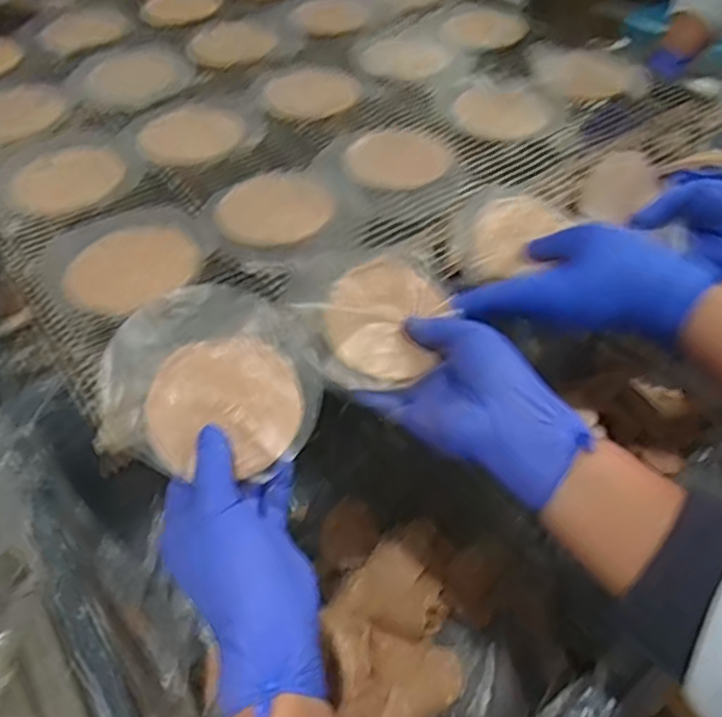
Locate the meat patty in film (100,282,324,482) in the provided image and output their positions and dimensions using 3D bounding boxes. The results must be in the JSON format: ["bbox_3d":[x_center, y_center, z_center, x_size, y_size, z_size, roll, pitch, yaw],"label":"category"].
[{"bbox_3d":[-0.085,0.015,0.374,0.119,0.008,0.112,4,76,-15],"label":"meat patty in film"}]

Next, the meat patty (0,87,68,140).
[{"bbox_3d":[-0.320,-0.227,0.583,0.078,0.008,0.080,-1,51,1],"label":"meat patty"}]

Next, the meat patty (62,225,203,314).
[{"bbox_3d":[-0.155,-0.062,0.432,0.076,0.011,0.083,-2,46,2],"label":"meat patty"}]

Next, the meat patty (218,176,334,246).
[{"bbox_3d":[-0.064,-0.113,0.478,0.084,0.004,0.078,-23,49,-17],"label":"meat patty"}]

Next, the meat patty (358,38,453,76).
[{"bbox_3d":[0.045,-0.301,0.631,0.090,0.010,0.063,-11,46,-6],"label":"meat patty"}]

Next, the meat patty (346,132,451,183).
[{"bbox_3d":[0.031,-0.166,0.523,0.081,0.012,0.068,-24,49,-18],"label":"meat patty"}]

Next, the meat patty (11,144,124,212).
[{"bbox_3d":[-0.237,-0.148,0.512,0.079,0.010,0.079,-31,51,-23],"label":"meat patty"}]

